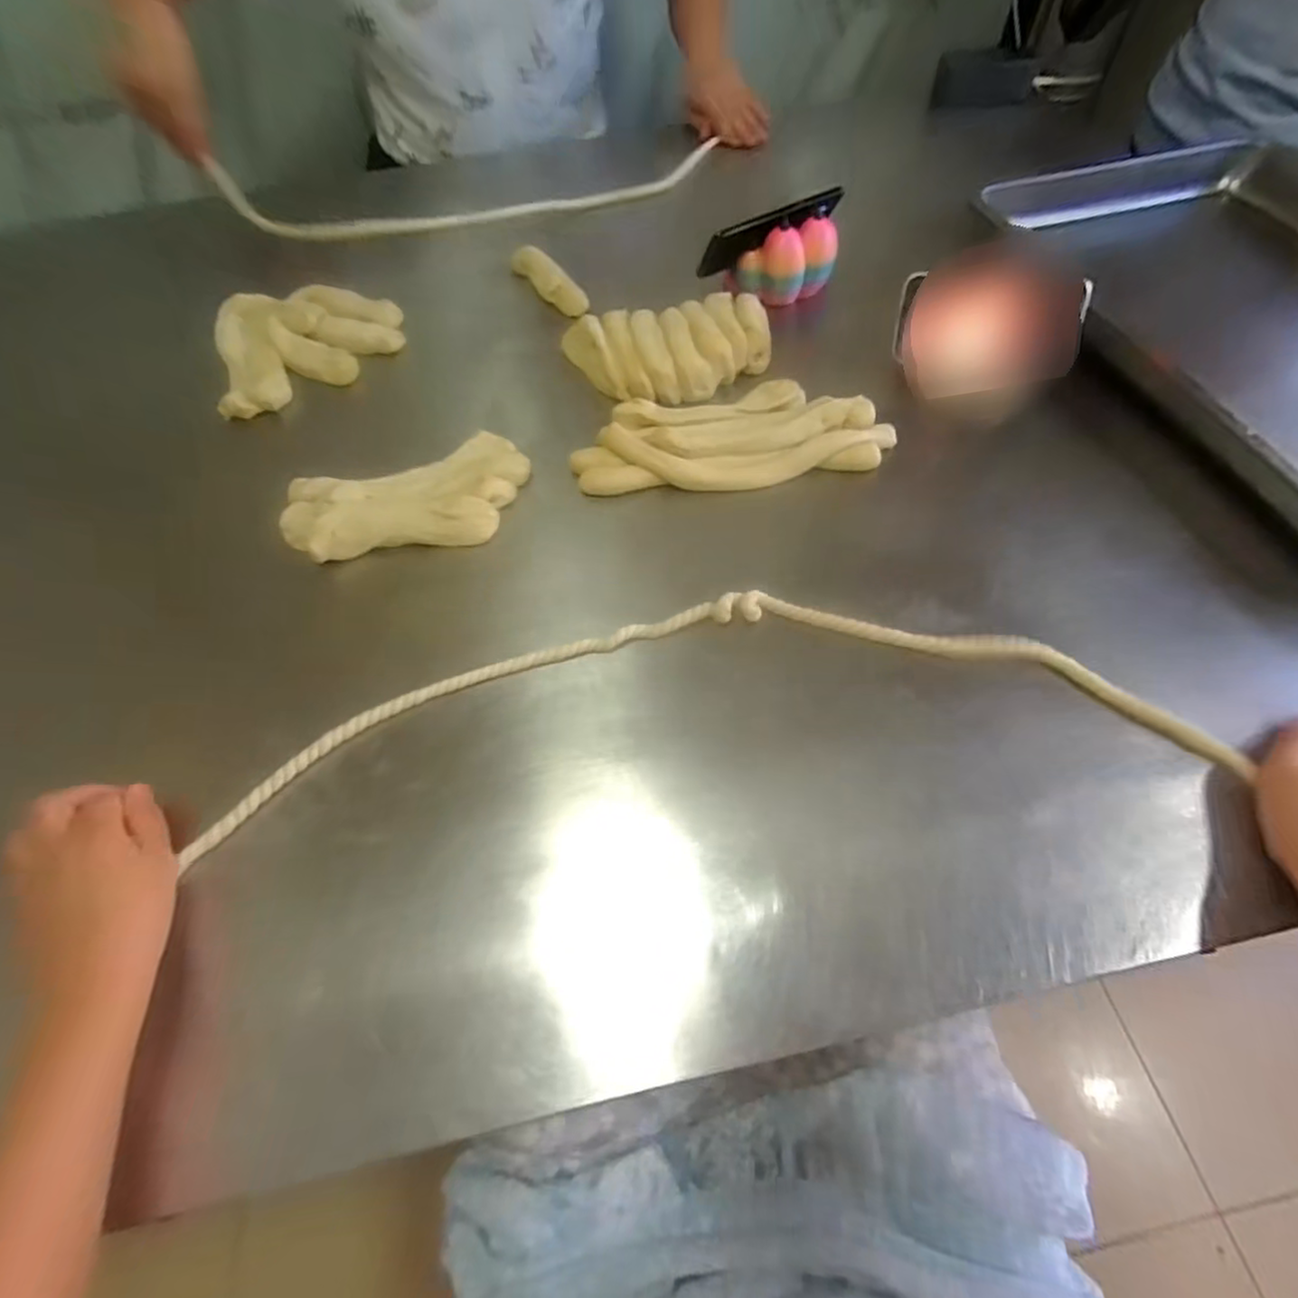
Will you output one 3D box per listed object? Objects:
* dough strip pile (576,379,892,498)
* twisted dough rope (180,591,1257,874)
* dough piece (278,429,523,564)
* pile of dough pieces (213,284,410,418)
[{"bbox_3d":[0.067,-0.194,0.566,0.265,0.028,0.112,-11,59,-3],"label":"dough strip pile"},{"bbox_3d":[0.036,0.035,0.443,0.648,0.014,0.154,-6,59,0],"label":"twisted dough rope"},{"bbox_3d":[-0.204,-0.129,0.547,0.195,0.024,0.107,-11,59,-3],"label":"dough piece"},{"bbox_3d":[-0.357,-0.328,0.683,0.180,0.034,0.167,-20,60,-8],"label":"pile of dough pieces"}]

